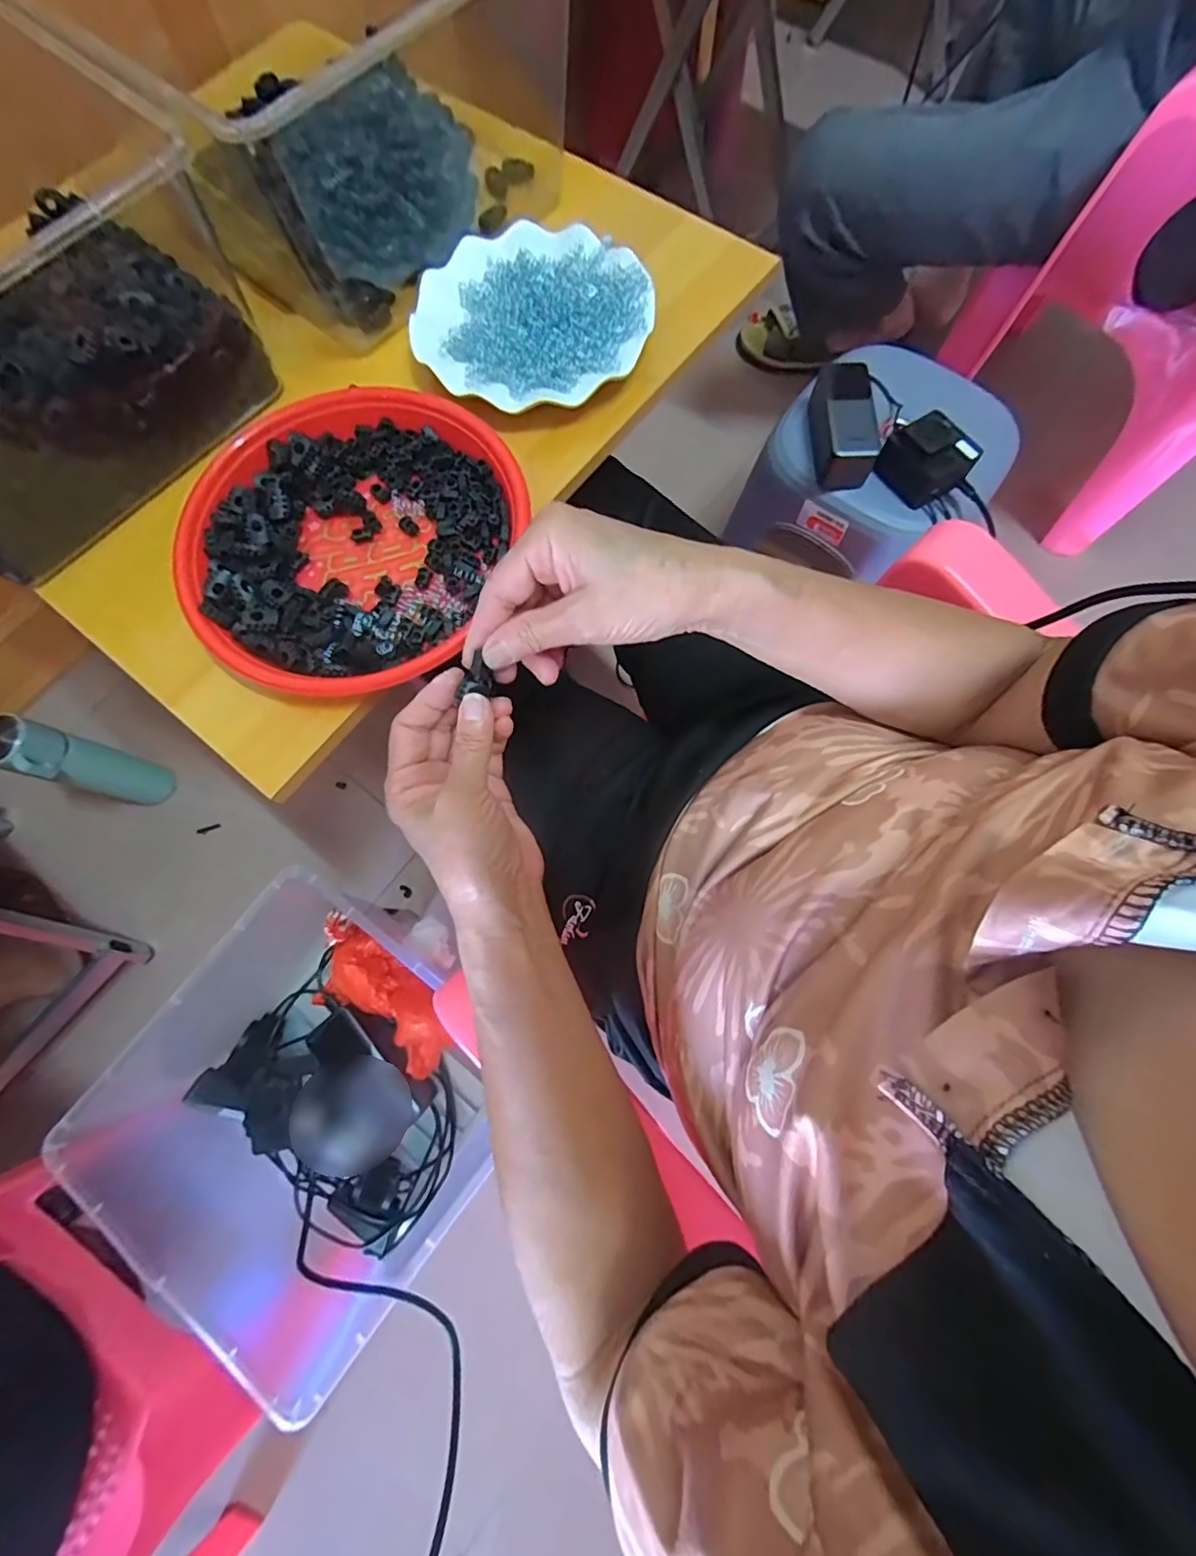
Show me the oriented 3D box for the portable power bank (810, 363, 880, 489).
[{"bbox_3d":[0.279,-0.409,0.629,0.063,0.050,0.139,2,76,2],"label":"portable power bank"}]

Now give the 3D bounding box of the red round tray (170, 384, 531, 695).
[{"bbox_3d":[-0.175,-0.171,0.389,0.217,0.026,0.234,0,76,1],"label":"red round tray"}]

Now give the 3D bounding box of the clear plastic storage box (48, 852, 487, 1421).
[{"bbox_3d":[-0.248,0.294,0.518,0.304,0.166,0.311,37,79,10],"label":"clear plastic storage box"}]

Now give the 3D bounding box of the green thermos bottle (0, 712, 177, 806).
[{"bbox_3d":[-0.703,-0.019,0.758,0.077,0.222,0.070,17,77,5],"label":"green thermos bottle"}]

